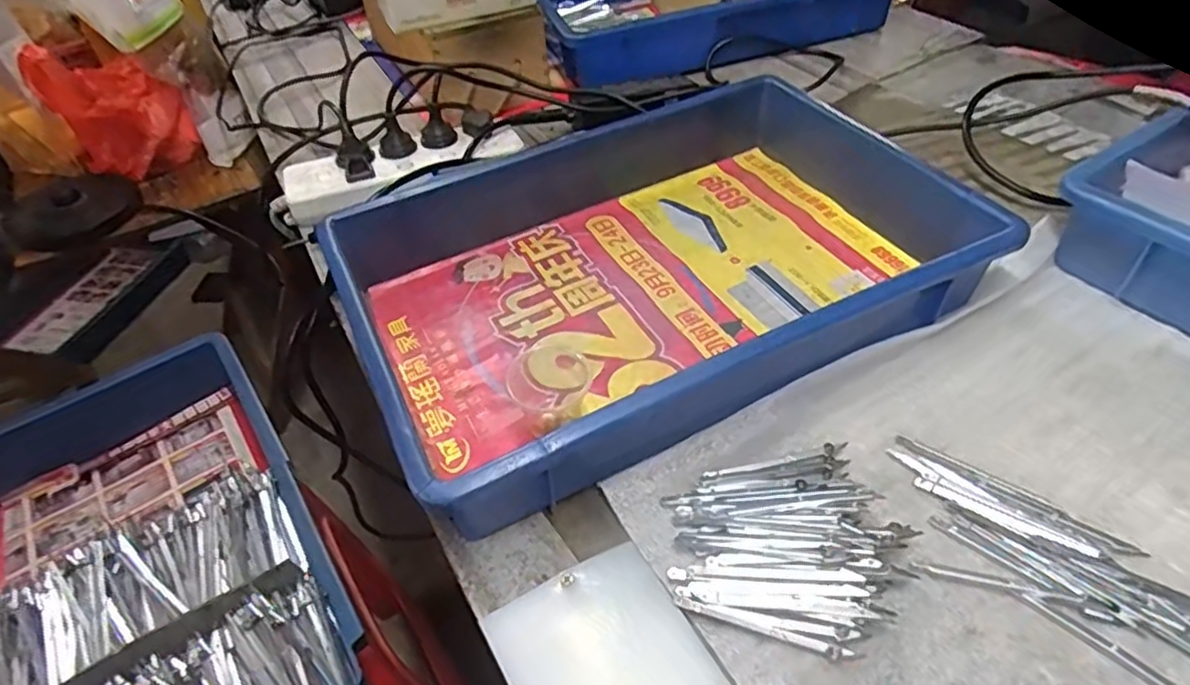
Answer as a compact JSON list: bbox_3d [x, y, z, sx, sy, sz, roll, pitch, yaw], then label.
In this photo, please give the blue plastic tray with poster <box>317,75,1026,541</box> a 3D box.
[{"bbox_3d":[0.045,-0.063,0.504,0.433,0.070,0.290,-21,48,-16],"label":"blue plastic tray with poster"}]

